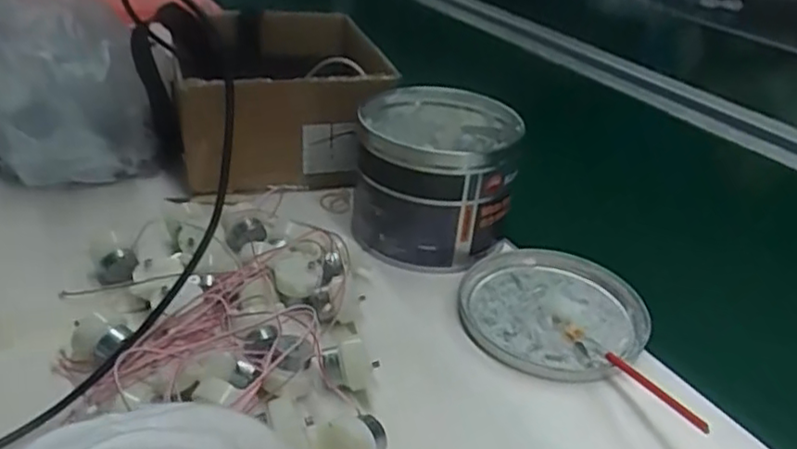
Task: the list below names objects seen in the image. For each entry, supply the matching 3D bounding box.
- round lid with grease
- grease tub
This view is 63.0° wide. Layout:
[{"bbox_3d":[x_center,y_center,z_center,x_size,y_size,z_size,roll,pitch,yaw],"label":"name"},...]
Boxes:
[{"bbox_3d":[0.113,0.062,0.471,0.132,0.019,0.135,4,32,-2],"label":"round lid with grease"},{"bbox_3d":[0.029,-0.041,0.536,0.117,0.114,0.128,4,32,-2],"label":"grease tub"}]

